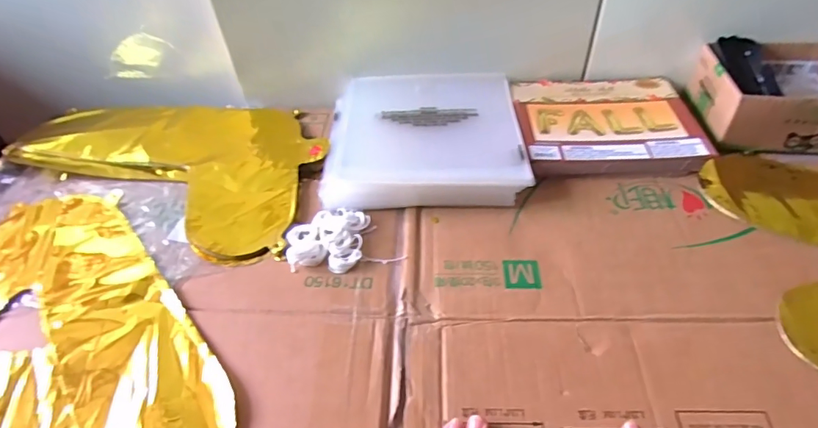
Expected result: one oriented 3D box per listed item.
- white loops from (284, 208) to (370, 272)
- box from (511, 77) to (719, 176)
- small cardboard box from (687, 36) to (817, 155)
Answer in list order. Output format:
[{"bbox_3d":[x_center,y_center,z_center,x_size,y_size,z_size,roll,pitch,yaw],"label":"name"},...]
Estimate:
[{"bbox_3d":[-0.084,0.022,0.493,0.077,0.012,0.076,5,50,8],"label":"white loops"},{"bbox_3d":[0.235,-0.114,0.589,0.202,0.024,0.171,-1,49,3],"label":"box"},{"bbox_3d":[0.444,-0.142,0.563,0.189,0.061,0.142,5,50,8],"label":"small cardboard box"}]

